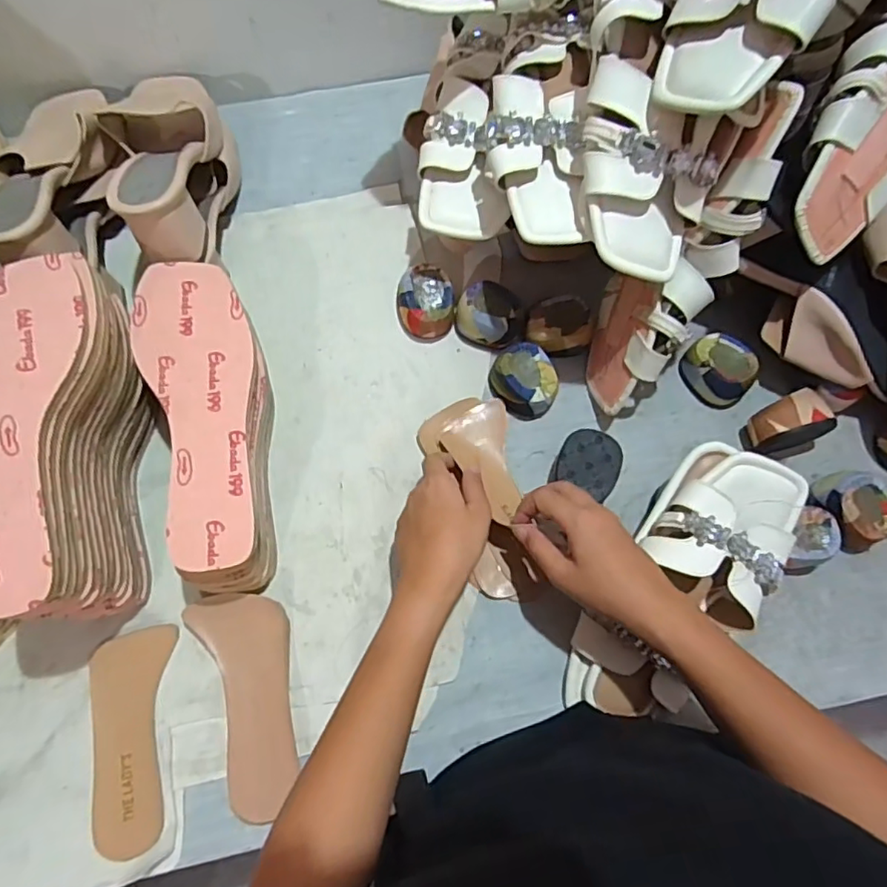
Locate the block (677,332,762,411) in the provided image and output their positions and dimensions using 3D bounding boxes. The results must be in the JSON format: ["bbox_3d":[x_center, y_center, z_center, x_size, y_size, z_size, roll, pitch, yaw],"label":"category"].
[{"bbox_3d":[0.247,-0.066,0.523,0.049,0.042,0.065,-22,76,-8],"label":"block"}]

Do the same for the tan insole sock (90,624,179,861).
[{"bbox_3d":[-0.235,0.223,0.445,0.062,0.009,0.153,-10,75,-5],"label":"tan insole sock"}]

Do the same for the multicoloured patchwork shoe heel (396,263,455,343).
[{"bbox_3d":[-0.016,-0.127,0.532,0.050,0.039,0.056,-9,74,-4],"label":"multicoloured patchwork shoe heel"}]

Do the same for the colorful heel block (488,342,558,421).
[{"bbox_3d":[0.072,-0.054,0.518,0.051,0.033,0.059,-20,76,-7],"label":"colorful heel block"}]

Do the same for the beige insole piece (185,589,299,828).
[{"bbox_3d":[-0.143,0.194,0.447,0.071,0.022,0.157,-19,75,-7],"label":"beige insole piece"}]

